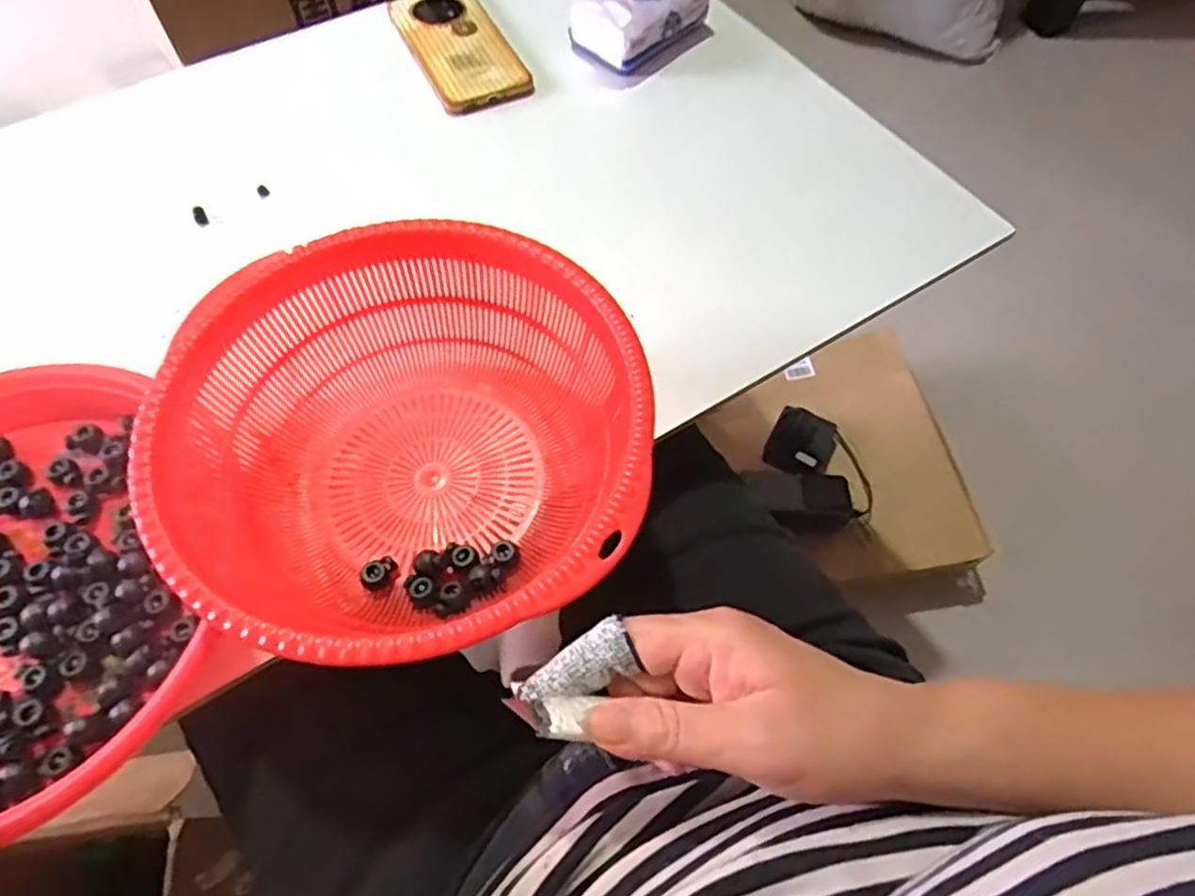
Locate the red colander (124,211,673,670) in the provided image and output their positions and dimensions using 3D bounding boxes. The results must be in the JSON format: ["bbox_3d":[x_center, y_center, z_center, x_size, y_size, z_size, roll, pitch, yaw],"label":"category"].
[{"bbox_3d":[-0.096,-0.002,0.369,0.242,0.078,0.223,0,60,-1],"label":"red colander"}]

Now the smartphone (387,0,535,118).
[{"bbox_3d":[-0.119,-0.345,0.612,0.079,0.016,0.169,-24,63,-14],"label":"smartphone"}]

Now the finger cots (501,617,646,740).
[{"bbox_3d":[-0.007,0.085,0.258,0.046,0.015,0.031,-29,65,-16],"label":"finger cots"}]

